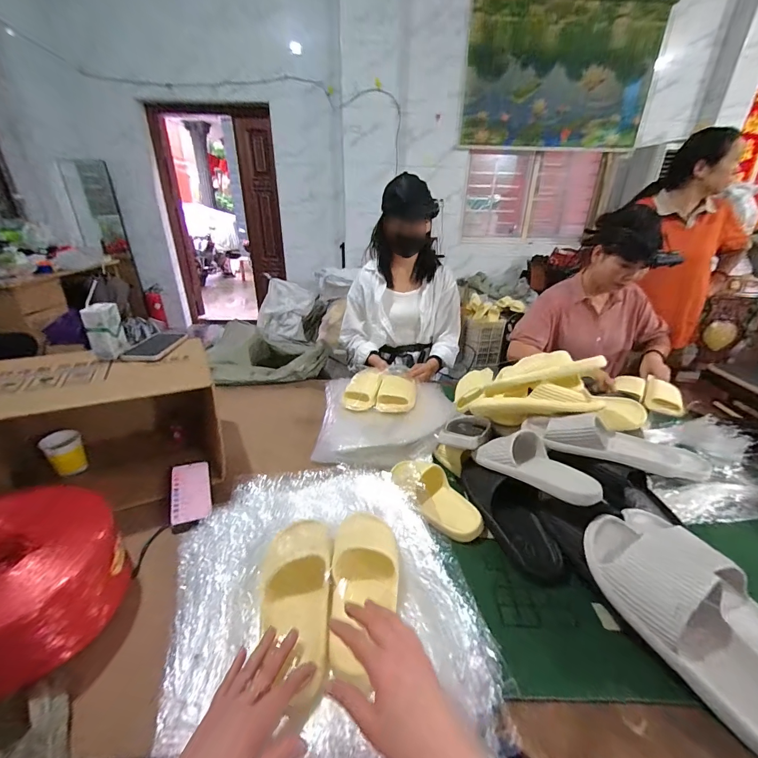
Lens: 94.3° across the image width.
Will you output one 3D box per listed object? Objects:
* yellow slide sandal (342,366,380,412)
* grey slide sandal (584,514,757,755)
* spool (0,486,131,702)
[{"bbox_3d":[-0.048,0.023,1.095,0.096,0.054,0.214,4,27,7],"label":"yellow slide sandal"},{"bbox_3d":[0.422,0.322,0.477,0.107,0.084,0.287,-14,51,-28],"label":"grey slide sandal"},{"bbox_3d":[-0.539,0.293,0.492,0.263,0.129,0.254,15,30,27],"label":"spool"}]

